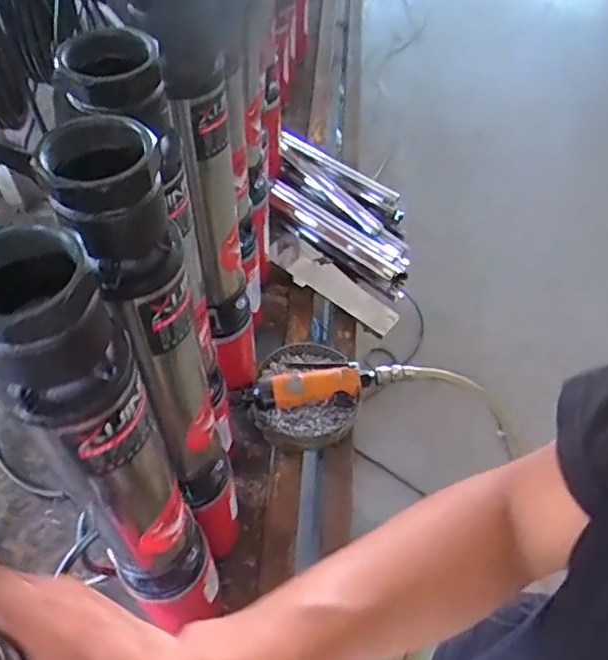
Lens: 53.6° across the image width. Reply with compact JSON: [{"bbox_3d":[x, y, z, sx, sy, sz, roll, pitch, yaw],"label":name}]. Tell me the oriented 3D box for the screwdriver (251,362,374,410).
[{"bbox_3d":[0.011,0.067,0.754,0.152,0.034,0.039,-10,55,-10],"label":"screwdriver"}]

